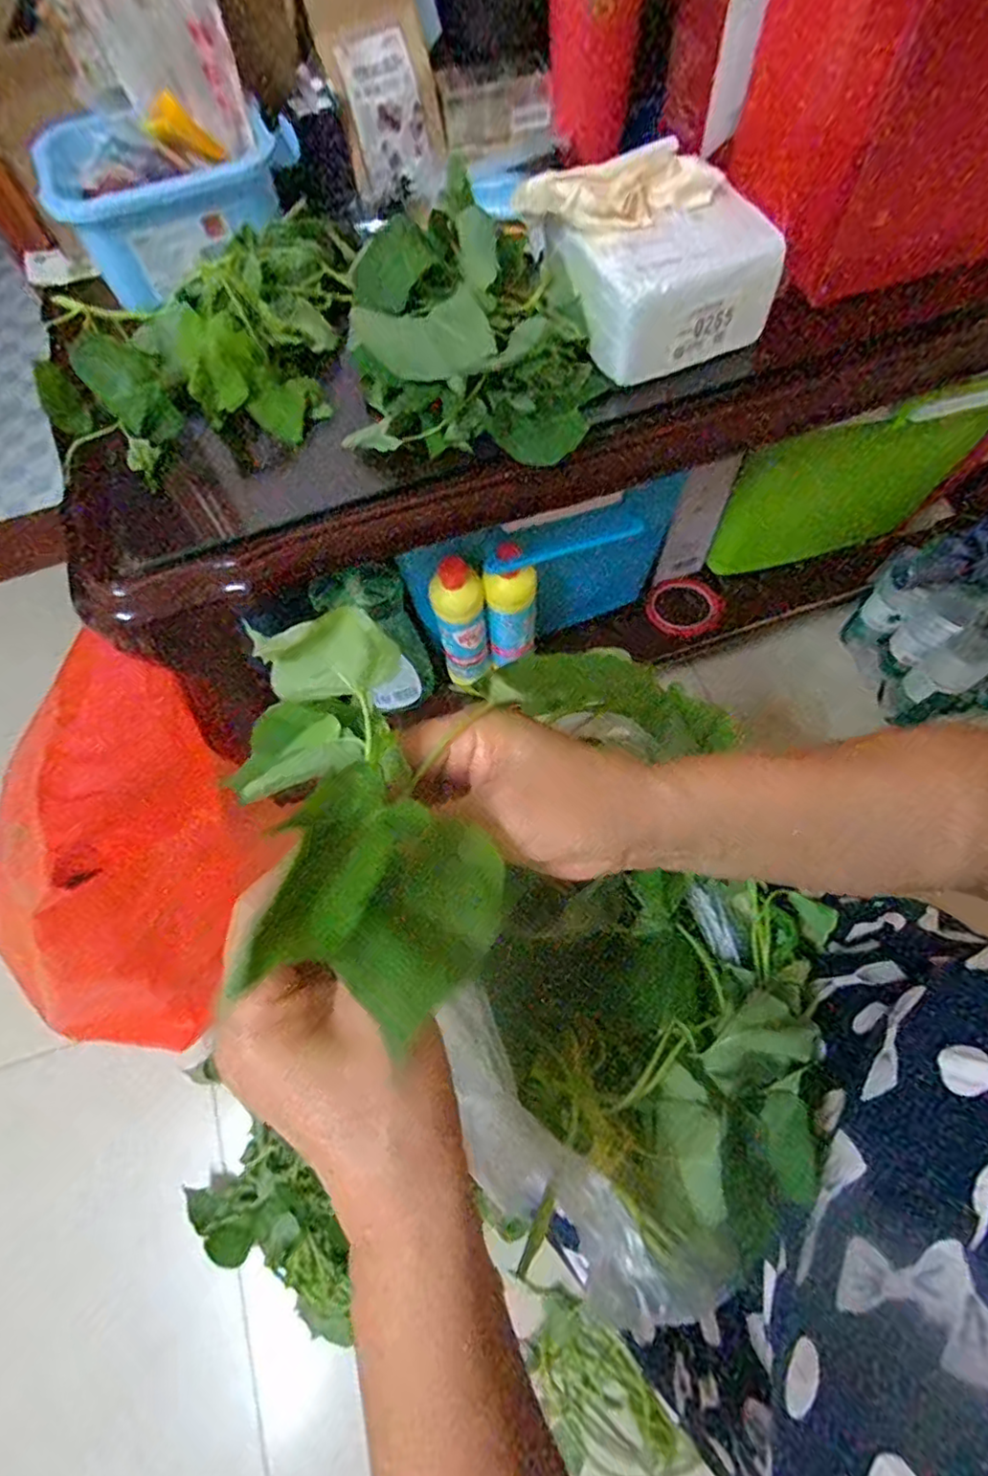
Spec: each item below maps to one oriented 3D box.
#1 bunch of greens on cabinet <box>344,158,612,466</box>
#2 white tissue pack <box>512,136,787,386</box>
[{"bbox_3d":[-0.015,-0.333,0.506,0.193,0.123,0.160,5,67,5],"label":"bunch of greens on cabinet"},{"bbox_3d":[0.131,-0.391,0.514,0.157,0.093,0.153,-21,67,-6],"label":"white tissue pack"}]

